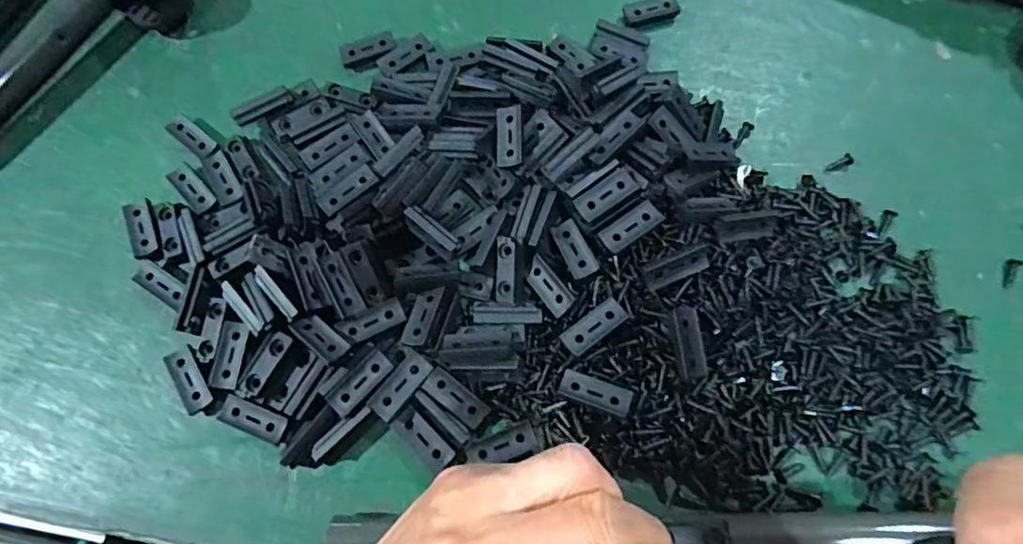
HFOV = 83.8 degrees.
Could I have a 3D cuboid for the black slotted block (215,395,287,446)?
[{"bbox_3d":[-0.130,0.074,0.288,0.035,0.004,0.014,21,75,7],"label":"black slotted block"}]

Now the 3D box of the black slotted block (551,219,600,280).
[{"bbox_3d":[0.034,-0.013,0.303,0.014,0.004,0.033,-21,74,-5],"label":"black slotted block"}]

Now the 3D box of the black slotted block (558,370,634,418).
[{"bbox_3d":[0.041,0.059,0.280,0.034,0.011,0.013,20,75,7],"label":"black slotted block"}]

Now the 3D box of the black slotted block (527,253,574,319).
[{"bbox_3d":[0.019,0.007,0.298,0.014,0.005,0.033,-32,75,-8],"label":"black slotted block"}]

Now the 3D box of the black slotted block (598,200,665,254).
[{"bbox_3d":[0.063,-0.023,0.301,0.035,0.011,0.014,-35,76,-8],"label":"black slotted block"}]

